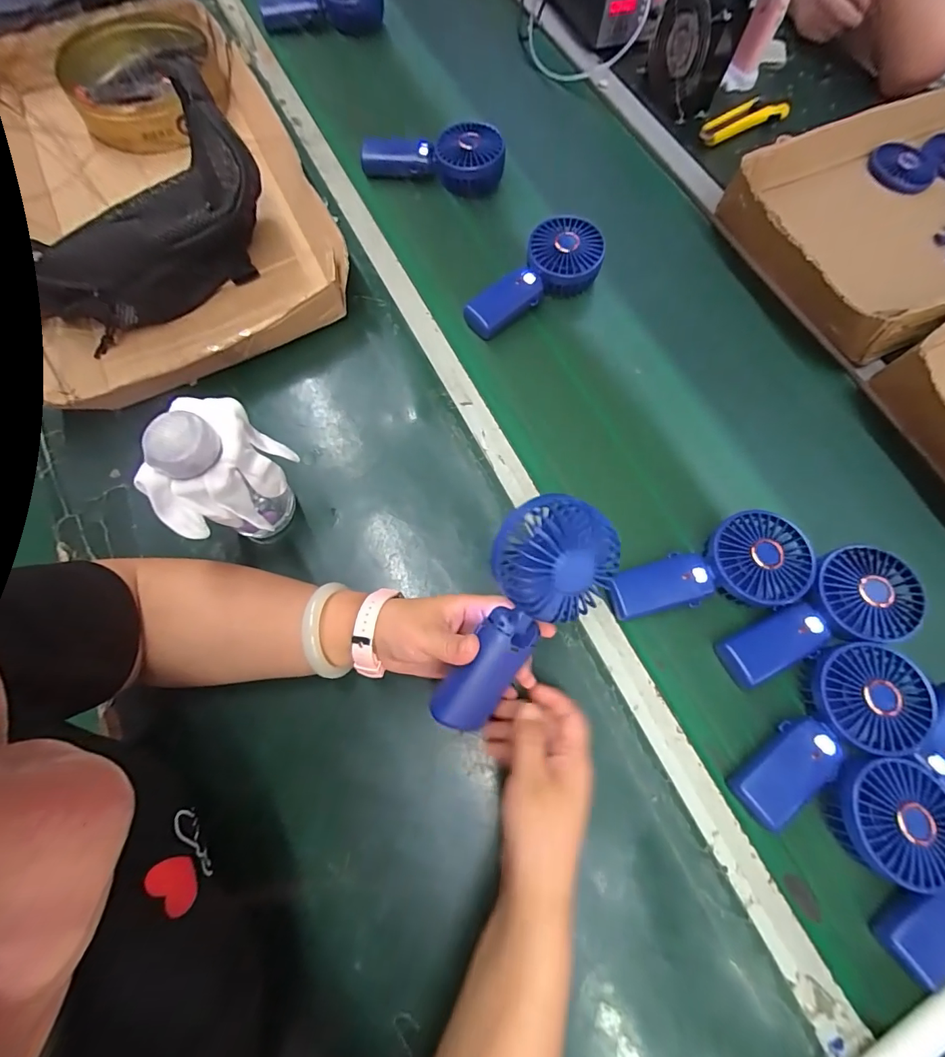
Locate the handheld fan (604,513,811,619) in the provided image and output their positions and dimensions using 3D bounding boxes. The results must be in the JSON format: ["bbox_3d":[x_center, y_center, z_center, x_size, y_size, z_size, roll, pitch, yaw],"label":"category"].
[{"bbox_3d":[0.219,0.036,0.426,0.180,0.039,0.083,-4,71,-1],"label":"handheld fan"}]

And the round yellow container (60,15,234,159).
[{"bbox_3d":[-0.422,-0.582,0.588,0.182,0.054,0.179,-11,71,-4],"label":"round yellow container"}]

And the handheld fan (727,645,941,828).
[{"bbox_3d":[0.292,0.166,0.379,0.185,0.038,0.089,-27,73,-9],"label":"handheld fan"}]

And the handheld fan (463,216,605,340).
[{"bbox_3d":[0.076,-0.288,0.528,0.088,0.049,0.176,41,76,13],"label":"handheld fan"}]

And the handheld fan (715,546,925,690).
[{"bbox_3d":[0.311,0.077,0.415,0.186,0.048,0.079,-17,72,-6],"label":"handheld fan"}]

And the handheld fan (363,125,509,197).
[{"bbox_3d":[-0.048,-0.481,0.587,0.181,0.054,0.068,11,72,4],"label":"handheld fan"}]

